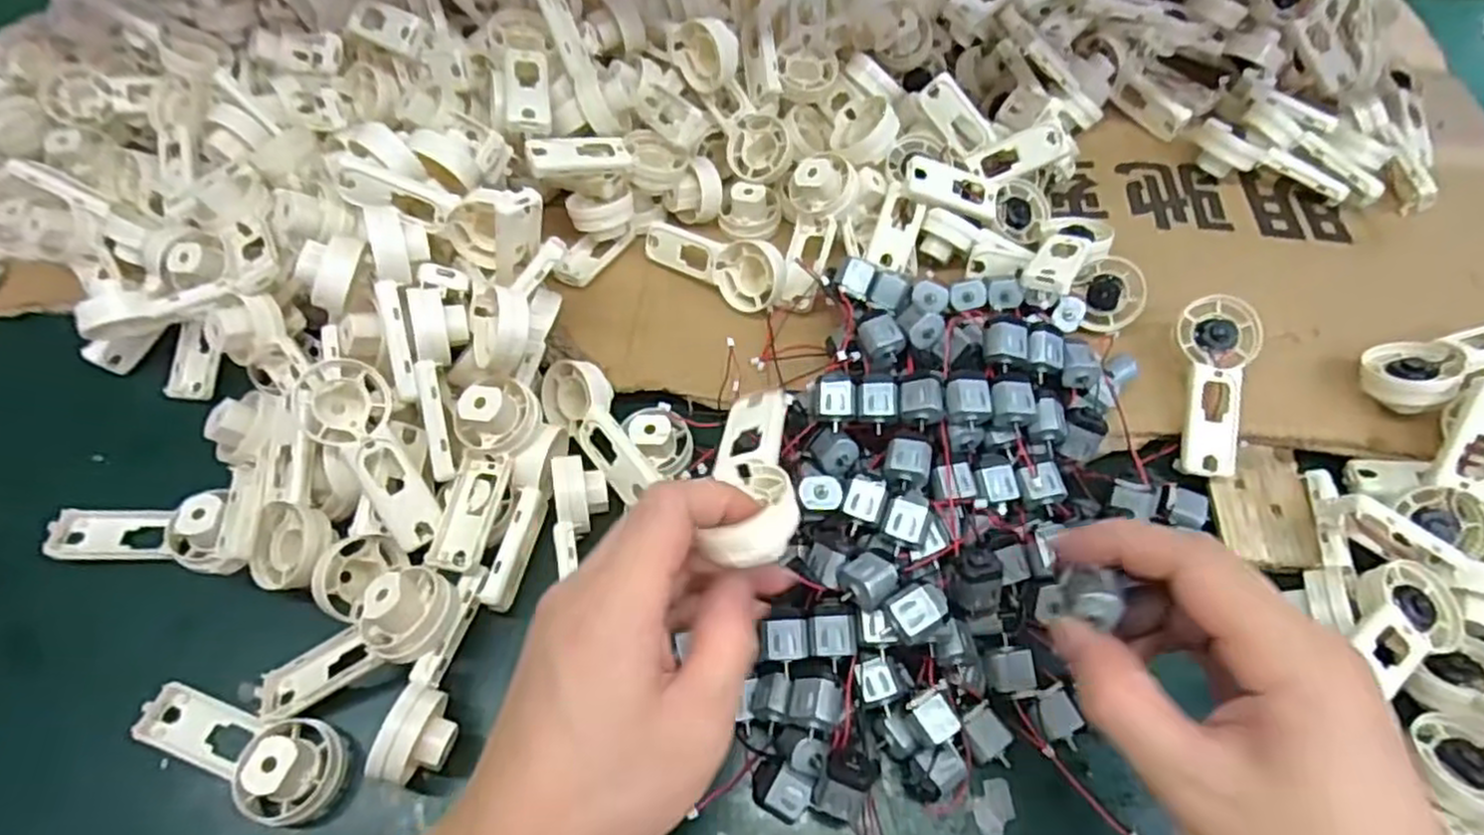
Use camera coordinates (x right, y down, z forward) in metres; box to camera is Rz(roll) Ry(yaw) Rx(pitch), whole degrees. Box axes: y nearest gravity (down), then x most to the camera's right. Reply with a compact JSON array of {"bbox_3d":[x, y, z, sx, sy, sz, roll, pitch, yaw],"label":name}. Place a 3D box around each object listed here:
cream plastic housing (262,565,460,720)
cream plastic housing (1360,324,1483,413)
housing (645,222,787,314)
[{"bbox_3d":[-0.171,0.099,0.331,0.094,0.026,0.036,-31,62,7],"label":"cream plastic housing"},{"bbox_3d":[0.365,-0.029,0.383,0.087,0.027,0.038,-18,61,5],"label":"cream plastic housing"},{"bbox_3d":[-0.016,-0.088,0.440,0.092,0.038,0.015,18,26,25],"label":"housing"}]

